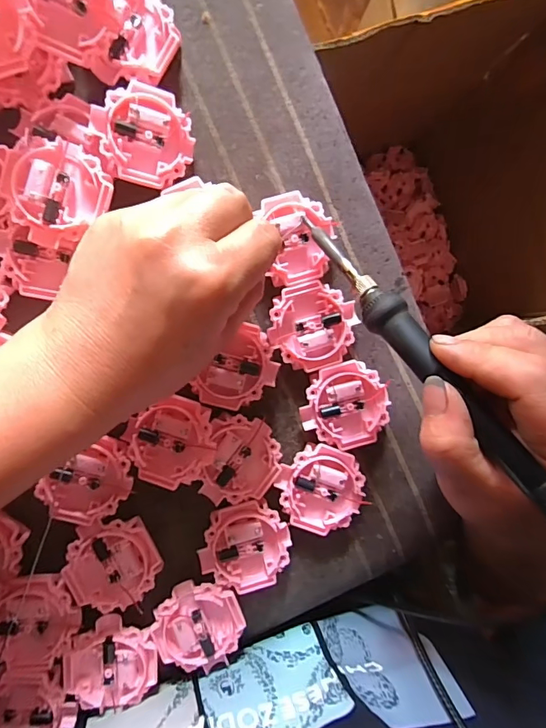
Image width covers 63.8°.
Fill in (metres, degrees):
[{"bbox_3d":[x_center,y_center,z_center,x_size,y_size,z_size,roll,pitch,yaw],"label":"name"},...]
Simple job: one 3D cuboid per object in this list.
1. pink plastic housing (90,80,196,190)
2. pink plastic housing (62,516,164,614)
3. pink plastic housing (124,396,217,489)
[{"bbox_3d":[-0.072,-0.128,0.249,0.051,0.013,0.051,-6,103,-25],"label":"pink plastic housing"},{"bbox_3d":[-0.096,0.118,0.259,0.050,0.011,0.051,0,93,-7],"label":"pink plastic housing"},{"bbox_3d":[-0.059,0.046,0.253,0.049,0.011,0.048,-13,95,-7],"label":"pink plastic housing"}]

